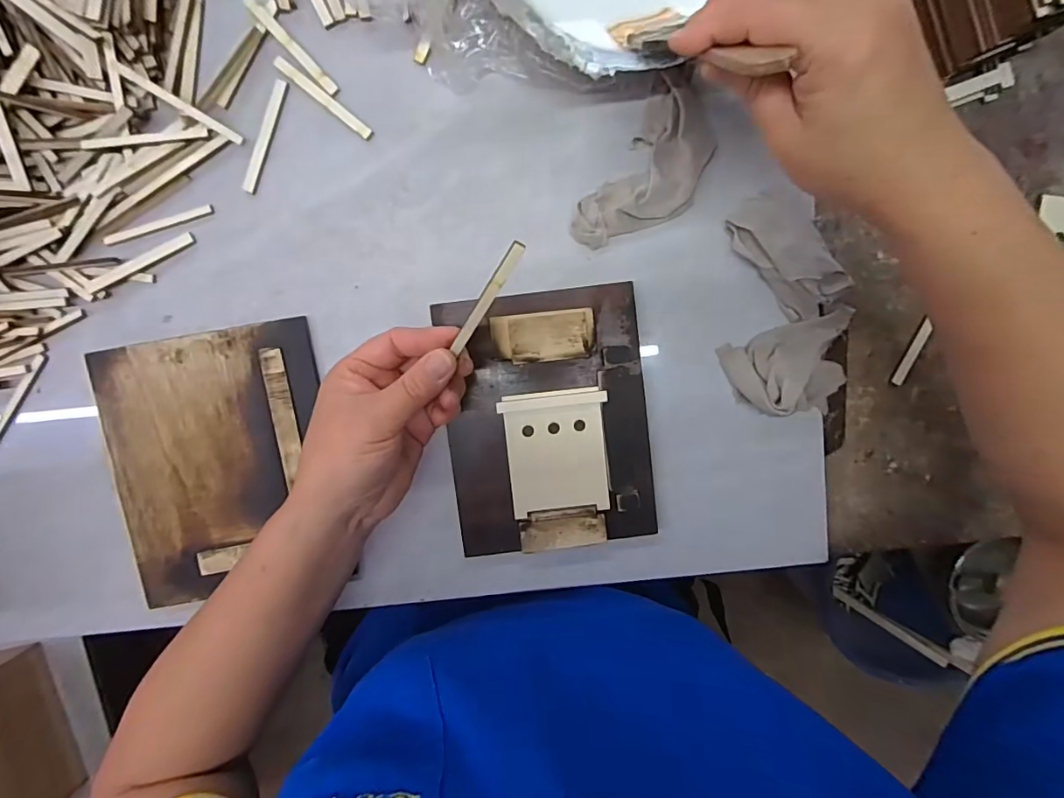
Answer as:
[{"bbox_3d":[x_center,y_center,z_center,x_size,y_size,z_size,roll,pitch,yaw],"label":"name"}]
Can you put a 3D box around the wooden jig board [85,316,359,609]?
[{"bbox_3d":[-0.229,0.048,0.359,0.157,0.013,0.189,-10,97,0],"label":"wooden jig board"}]

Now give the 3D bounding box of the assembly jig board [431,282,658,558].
[{"bbox_3d":[0.012,0.016,0.358,0.142,0.025,0.186,-6,97,-1],"label":"assembly jig board"}]

